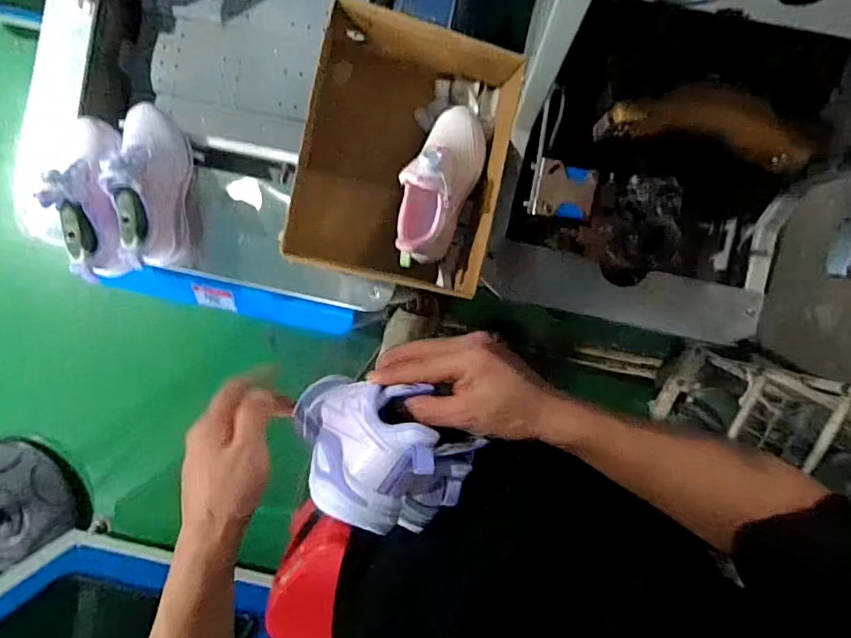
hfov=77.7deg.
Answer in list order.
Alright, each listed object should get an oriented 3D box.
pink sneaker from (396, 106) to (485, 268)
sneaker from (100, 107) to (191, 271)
[{"bbox_3d":[0.020,-0.180,0.704,0.082,0.140,0.221,20,94,1],"label":"pink sneaker"},{"bbox_3d":[-0.381,-0.189,0.743,0.081,0.156,0.223,-5,93,3],"label":"sneaker"}]

